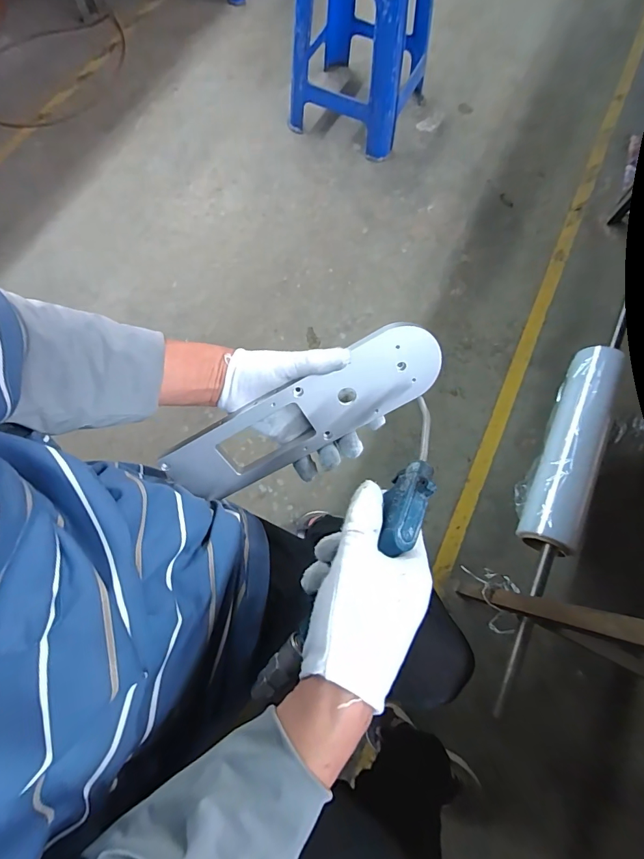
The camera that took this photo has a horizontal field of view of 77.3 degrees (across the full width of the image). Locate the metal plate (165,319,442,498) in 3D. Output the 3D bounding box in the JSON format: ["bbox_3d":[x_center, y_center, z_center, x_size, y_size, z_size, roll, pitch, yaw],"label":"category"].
[{"bbox_3d":[-0.024,-0.009,0.413,0.299,0.006,0.081,-28,119,12],"label":"metal plate"}]

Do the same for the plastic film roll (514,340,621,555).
[{"bbox_3d":[0.518,0.036,0.840,0.108,0.114,0.446,26,74,7],"label":"plastic film roll"}]

